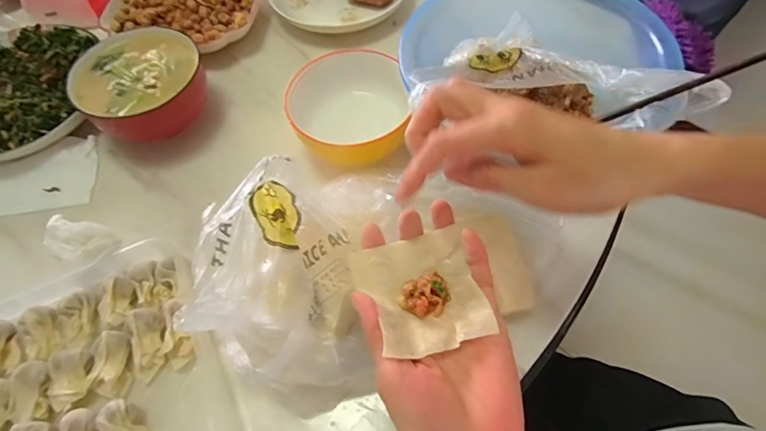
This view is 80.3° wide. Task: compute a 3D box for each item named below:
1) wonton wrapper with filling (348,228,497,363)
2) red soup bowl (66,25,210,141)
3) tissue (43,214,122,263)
[{"bbox_3d":[0.023,0.048,0.285,0.073,0.020,0.074,-12,59,-6],"label":"wonton wrapper with filling"},{"bbox_3d":[-0.248,-0.130,0.478,0.122,0.068,0.119,-1,59,1],"label":"red soup bowl"},{"bbox_3d":[-0.275,0.024,0.414,0.062,0.026,0.040,23,62,15],"label":"tissue"}]

